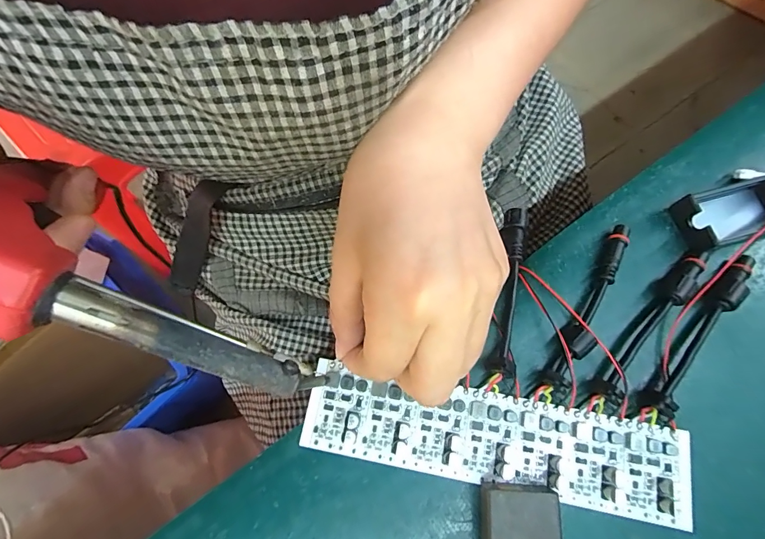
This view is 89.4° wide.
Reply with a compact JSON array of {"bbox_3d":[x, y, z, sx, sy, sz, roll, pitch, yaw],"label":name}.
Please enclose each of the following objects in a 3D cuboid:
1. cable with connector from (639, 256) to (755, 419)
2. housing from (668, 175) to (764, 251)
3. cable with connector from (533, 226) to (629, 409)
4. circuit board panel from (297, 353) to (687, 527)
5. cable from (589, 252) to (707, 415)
[{"bbox_3d":[0.156,0.030,0.187,0.012,0.011,0.094,37,77,13],"label":"cable with connector"},{"bbox_3d":[0.187,-0.031,0.207,0.054,0.016,0.032,-14,72,-3],"label":"housing"},{"bbox_3d":[0.102,0.022,0.194,0.014,0.012,0.103,27,75,11],"label":"cable with connector"},{"bbox_3d":[0.050,0.079,0.180,0.172,0.005,0.041,8,73,5],"label":"circuit board panel"},{"bbox_3d":[0.133,0.029,0.190,0.014,0.010,0.096,38,77,13],"label":"cable"}]

